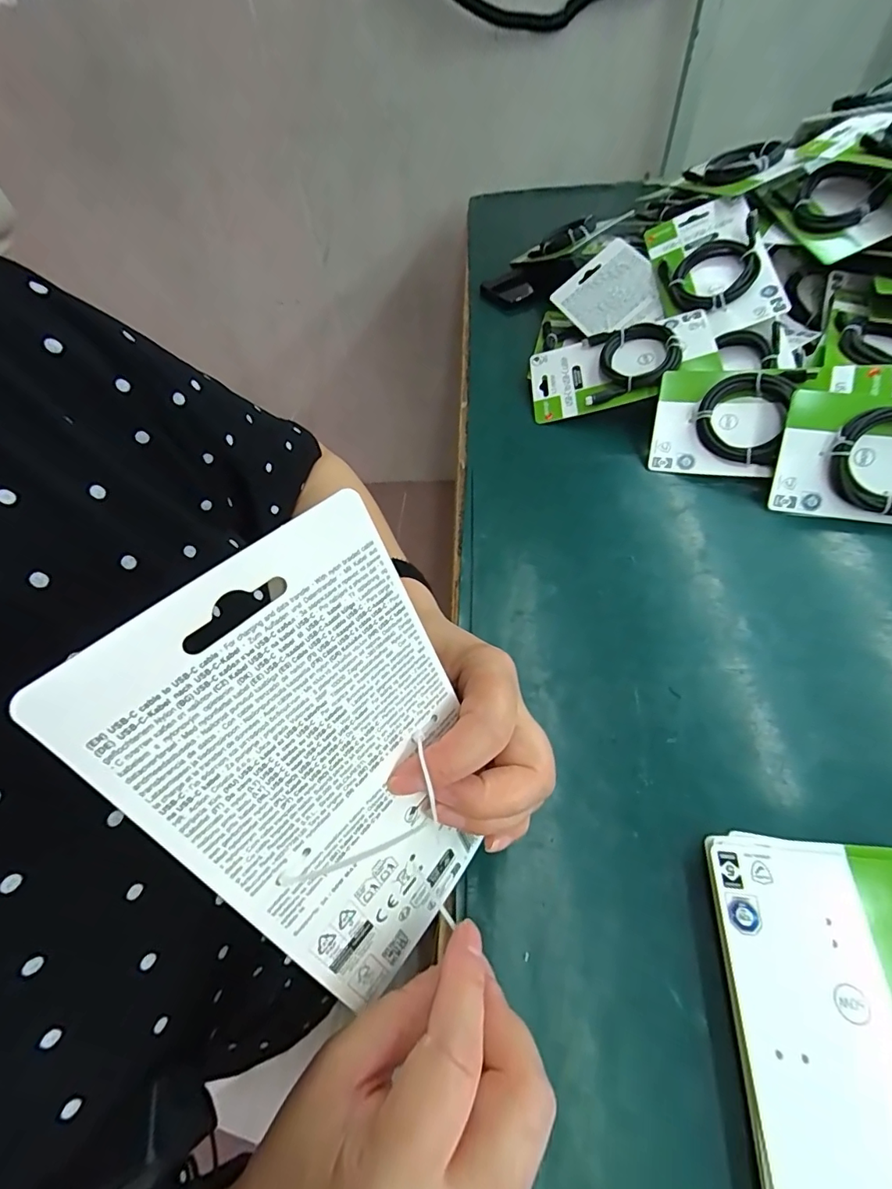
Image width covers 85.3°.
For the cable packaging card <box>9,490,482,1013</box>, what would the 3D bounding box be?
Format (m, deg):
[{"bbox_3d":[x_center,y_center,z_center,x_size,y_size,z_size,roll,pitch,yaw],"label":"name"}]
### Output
[{"bbox_3d":[-0.033,0.064,0.168,0.004,0.172,0.098,13,46,46],"label":"cable packaging card"}]

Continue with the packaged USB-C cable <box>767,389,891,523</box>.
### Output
[{"bbox_3d":[0.373,-0.109,0.394,0.179,0.017,0.101,9,98,11],"label":"packaged USB-C cable"}]

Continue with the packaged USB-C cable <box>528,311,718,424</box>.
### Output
[{"bbox_3d":[0.177,-0.237,0.505,0.177,0.016,0.092,-8,68,19],"label":"packaged USB-C cable"}]

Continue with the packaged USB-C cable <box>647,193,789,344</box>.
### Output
[{"bbox_3d":[0.281,-0.343,0.511,0.102,0.024,0.192,-12,67,21],"label":"packaged USB-C cable"}]

